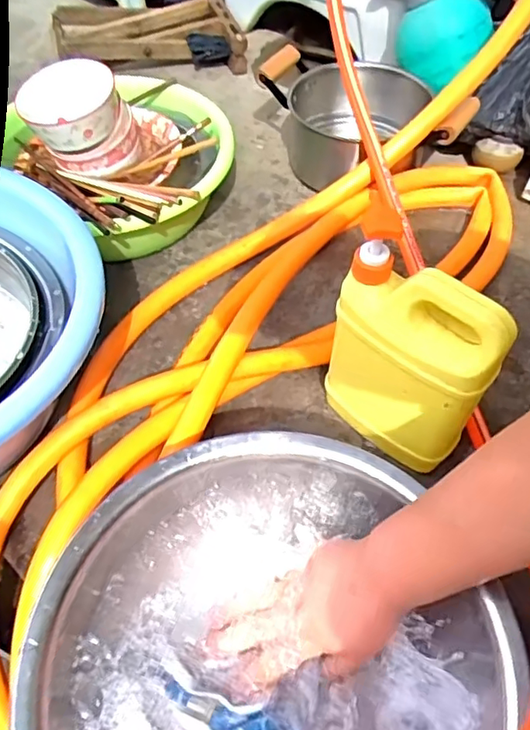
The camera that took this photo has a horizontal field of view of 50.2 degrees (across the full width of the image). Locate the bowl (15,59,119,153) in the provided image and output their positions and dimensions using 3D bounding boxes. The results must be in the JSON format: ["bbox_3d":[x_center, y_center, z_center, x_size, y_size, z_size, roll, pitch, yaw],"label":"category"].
[{"bbox_3d":[-0.244,-0.333,0.724,0.110,0.062,0.122,-10,53,-9],"label":"bowl"}]

